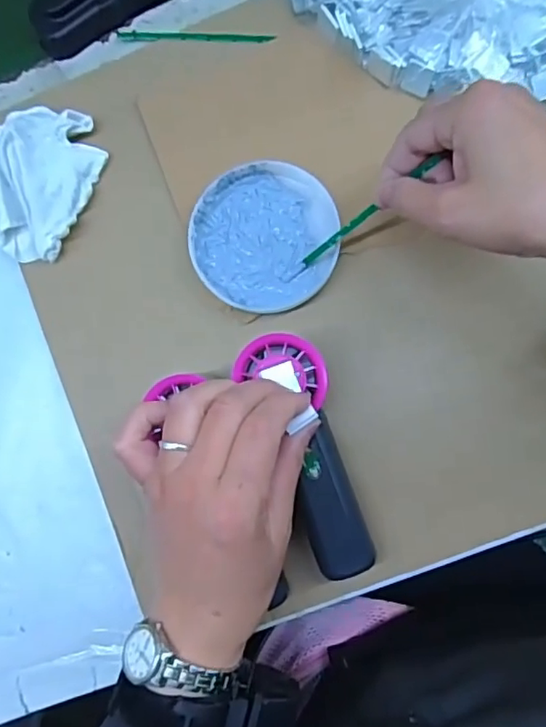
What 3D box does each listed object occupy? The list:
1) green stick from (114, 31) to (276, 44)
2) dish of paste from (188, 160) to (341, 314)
[{"bbox_3d":[-0.058,-0.240,0.423,0.118,0.006,0.010,6,87,6],"label":"green stick"},{"bbox_3d":[-0.006,-0.086,0.396,0.097,0.018,0.099,0,87,6],"label":"dish of paste"}]

